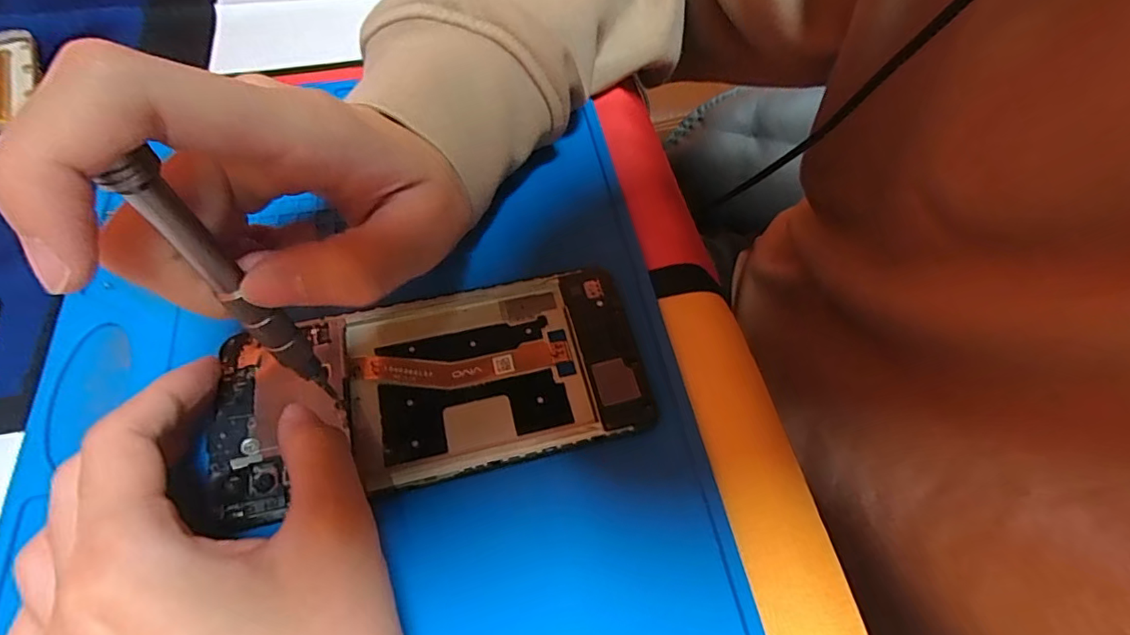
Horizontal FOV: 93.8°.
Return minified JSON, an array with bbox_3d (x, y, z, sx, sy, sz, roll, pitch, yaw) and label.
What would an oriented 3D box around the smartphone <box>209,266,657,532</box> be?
[{"bbox_3d":[-0.046,0.022,0.192,0.145,0.009,0.071,-10,62,-10],"label":"smartphone"}]

